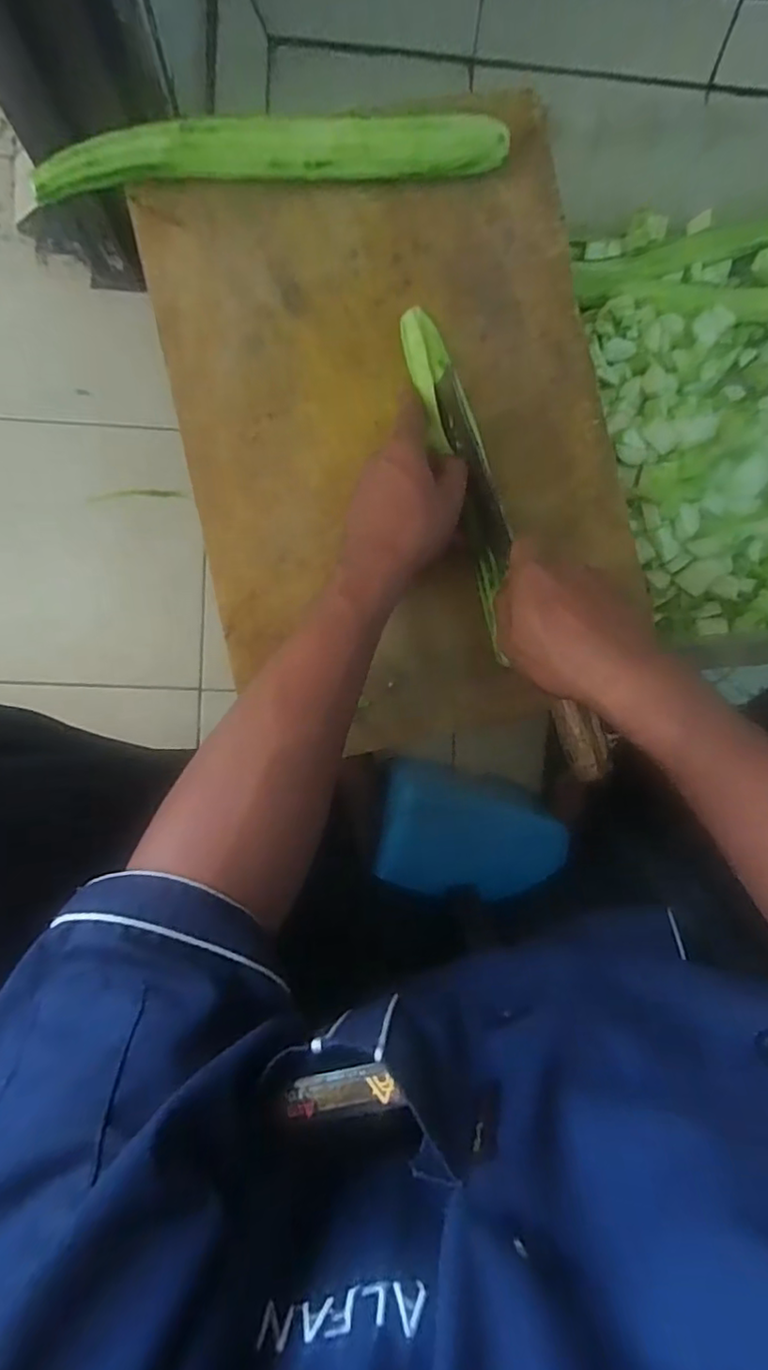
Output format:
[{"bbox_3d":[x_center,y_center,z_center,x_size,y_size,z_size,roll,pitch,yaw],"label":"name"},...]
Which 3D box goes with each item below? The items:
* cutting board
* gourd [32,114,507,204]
[{"bbox_3d":[0.013,-0.187,0.474,0.326,0.032,0.449,-13,90,-4],"label":"cutting board"},{"bbox_3d":[-0.087,-0.391,0.455,0.345,0.060,0.032,-1,89,-4],"label":"gourd"}]

